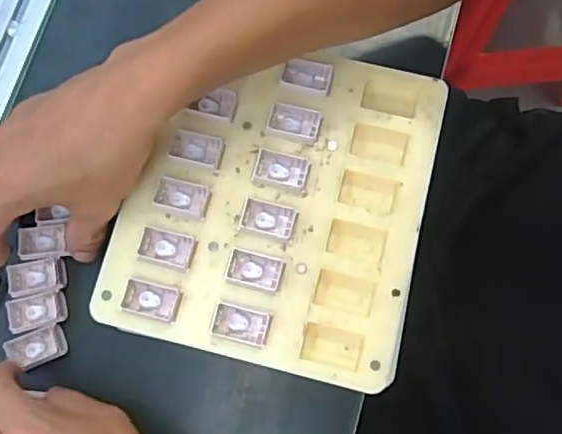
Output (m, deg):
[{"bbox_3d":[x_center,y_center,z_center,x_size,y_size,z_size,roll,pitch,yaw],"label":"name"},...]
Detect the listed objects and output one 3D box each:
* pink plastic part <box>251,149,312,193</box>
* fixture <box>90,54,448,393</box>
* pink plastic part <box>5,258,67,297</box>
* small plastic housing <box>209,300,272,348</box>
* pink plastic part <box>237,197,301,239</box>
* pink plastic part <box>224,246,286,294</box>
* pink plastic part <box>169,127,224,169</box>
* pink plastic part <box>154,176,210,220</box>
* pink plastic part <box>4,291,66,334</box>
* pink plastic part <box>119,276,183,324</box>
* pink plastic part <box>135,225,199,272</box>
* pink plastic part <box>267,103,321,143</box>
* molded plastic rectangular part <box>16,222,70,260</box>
[{"bbox_3d":[0.001,-0.028,0.366,0.034,0.008,0.022,13,77,5],"label":"pink plastic part"},{"bbox_3d":[-0.003,-0.011,0.363,0.177,0.017,0.194,13,77,5],"label":"fixture"},{"bbox_3d":[-0.162,0.039,0.391,0.036,0.007,0.022,-11,77,-1],"label":"pink plastic part"},{"bbox_3d":[-0.023,0.063,0.344,0.033,0.009,0.021,13,77,5],"label":"small plastic housing"},{"bbox_3d":[-0.008,0.002,0.359,0.033,0.007,0.021,12,77,4],"label":"pink plastic part"},{"bbox_3d":[-0.015,0.032,0.353,0.033,0.009,0.021,13,77,5],"label":"pink plastic part"},{"bbox_3d":[-0.054,-0.043,0.369,0.035,0.012,0.020,14,77,5],"label":"pink plastic part"},{"bbox_3d":[-0.060,-0.012,0.363,0.032,0.009,0.021,15,78,5],"label":"pink plastic part"},{"bbox_3d":[-0.160,0.061,0.386,0.035,0.009,0.022,-15,77,-2],"label":"pink plastic part"},{"bbox_3d":[-0.076,0.049,0.348,0.033,0.008,0.021,14,77,5],"label":"pink plastic part"},{"bbox_3d":[-0.069,0.019,0.355,0.032,0.010,0.023,14,78,5],"label":"pink plastic part"},{"bbox_3d":[0.008,-0.059,0.372,0.032,0.012,0.020,12,77,4],"label":"pink plastic part"},{"bbox_3d":[-0.161,0.017,0.398,0.031,0.011,0.023,-6,77,0],"label":"molded plastic rectangular part"}]

